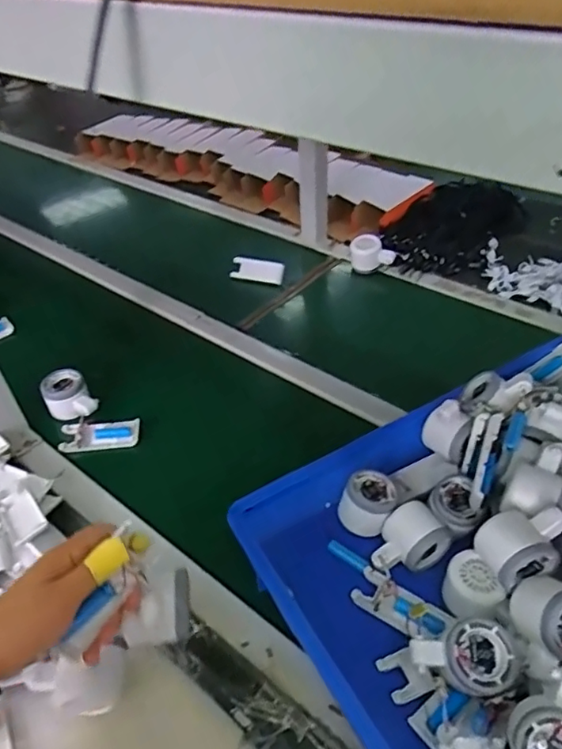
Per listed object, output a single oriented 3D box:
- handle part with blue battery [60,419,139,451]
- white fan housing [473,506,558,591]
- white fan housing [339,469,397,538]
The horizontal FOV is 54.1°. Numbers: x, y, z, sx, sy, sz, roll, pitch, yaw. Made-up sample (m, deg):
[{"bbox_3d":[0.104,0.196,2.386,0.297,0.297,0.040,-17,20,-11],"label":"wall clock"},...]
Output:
[{"bbox_3d":[-0.249,0.086,0.762,0.105,0.017,0.037,-4,70,-6],"label":"handle part with blue battery"},{"bbox_3d":[0.218,0.161,0.515,0.055,0.050,0.059,-13,43,-10],"label":"white fan housing"},{"bbox_3d":[0.099,0.141,0.616,0.060,0.038,0.065,-2,42,2],"label":"white fan housing"}]

